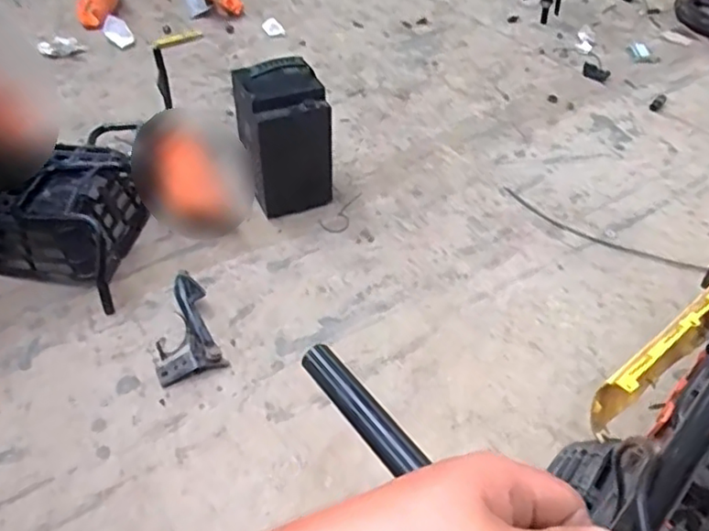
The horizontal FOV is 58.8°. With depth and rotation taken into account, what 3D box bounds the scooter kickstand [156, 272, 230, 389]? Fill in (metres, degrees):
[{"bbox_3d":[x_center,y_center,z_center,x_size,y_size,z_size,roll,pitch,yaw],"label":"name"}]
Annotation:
[{"bbox_3d":[-0.304,0.111,1.104,0.113,0.052,0.201,-16,49,-19],"label":"scooter kickstand"}]

